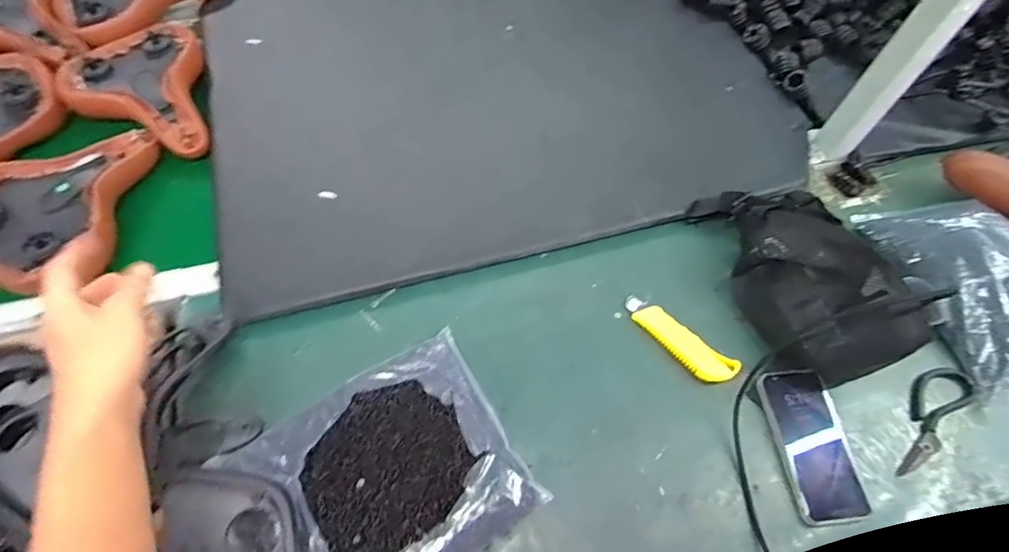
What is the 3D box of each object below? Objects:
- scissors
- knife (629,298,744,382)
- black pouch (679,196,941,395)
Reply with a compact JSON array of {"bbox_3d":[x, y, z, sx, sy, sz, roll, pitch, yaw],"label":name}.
[{"bbox_3d":[0.498,0.165,0.631,0.169,0.012,0.058,-33,67,-22],"label":"scissors"},{"bbox_3d":[0.210,0.077,0.646,0.147,0.023,0.041,38,64,17],"label":"knife"},{"bbox_3d":[0.368,-0.009,0.659,0.158,0.103,0.274,-7,60,-9],"label":"black pouch"}]

